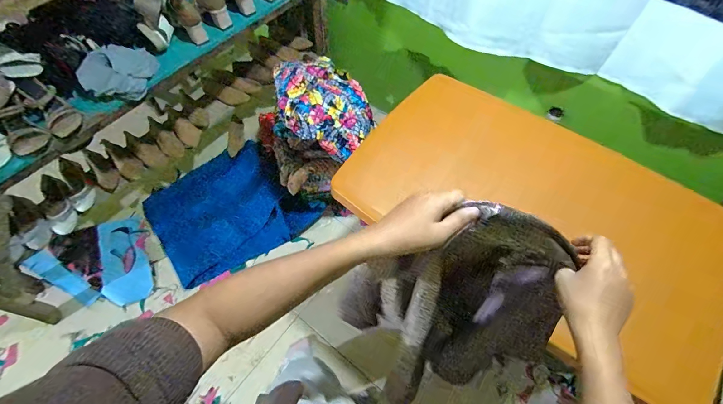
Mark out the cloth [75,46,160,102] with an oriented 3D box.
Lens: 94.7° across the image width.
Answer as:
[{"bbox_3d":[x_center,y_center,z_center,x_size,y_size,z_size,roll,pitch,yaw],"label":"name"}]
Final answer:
[{"bbox_3d":[-0.703,-0.378,0.969,0.163,0.078,0.181,5,61,2],"label":"cloth"}]

